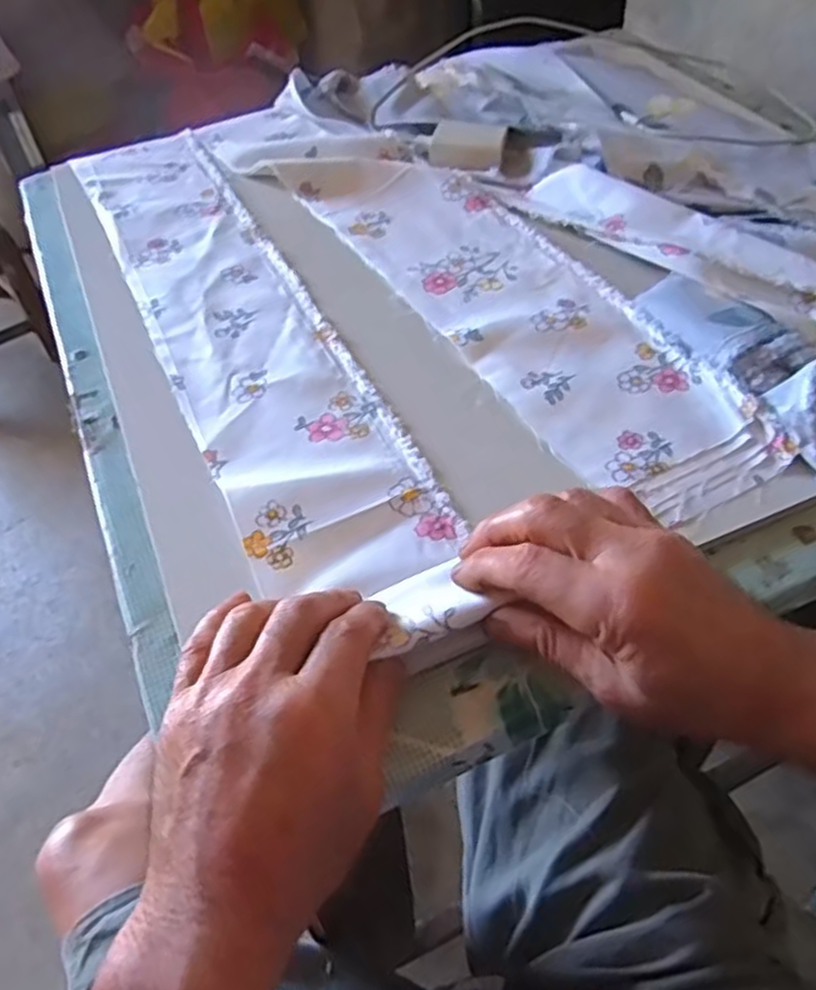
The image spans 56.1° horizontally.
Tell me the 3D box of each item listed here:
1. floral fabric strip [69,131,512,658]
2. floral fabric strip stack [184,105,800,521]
[{"bbox_3d":[-0.121,-0.125,0.520,0.109,0.021,0.578,-22,52,-15],"label":"floral fabric strip"},{"bbox_3d":[0.027,-0.184,0.562,0.130,0.020,0.561,-27,54,-21],"label":"floral fabric strip stack"}]

